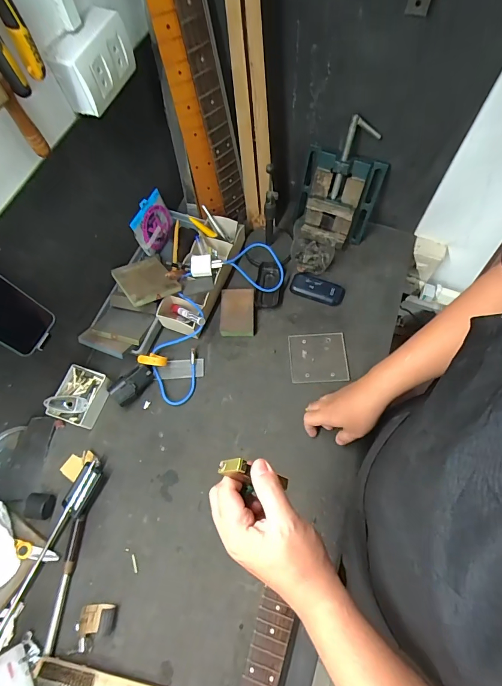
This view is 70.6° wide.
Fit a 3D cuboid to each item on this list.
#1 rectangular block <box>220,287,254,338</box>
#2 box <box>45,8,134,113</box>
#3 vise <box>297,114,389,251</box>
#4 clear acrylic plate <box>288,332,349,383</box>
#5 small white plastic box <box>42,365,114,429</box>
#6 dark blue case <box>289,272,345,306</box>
[{"bbox_3d":[-0.029,-0.066,0.749,0.070,0.028,0.100,0,67,2],"label":"rectangular block"},{"bbox_3d":[-0.224,-0.406,0.511,0.049,0.079,0.125,19,69,10],"label":"box"},{"bbox_3d":[0.179,-0.312,0.736,0.161,0.228,0.095,20,69,10],"label":"vise"},{"bbox_3d":[0.136,0.029,0.718,0.112,0.005,0.101,-3,66,1],"label":"clear acrylic plate"},{"bbox_3d":[-0.325,0.102,0.676,0.087,0.046,0.107,18,68,10],"label":"small white plastic box"},{"bbox_3d":[0.145,-0.118,0.770,0.113,0.021,0.056,18,69,10],"label":"dark blue case"}]

